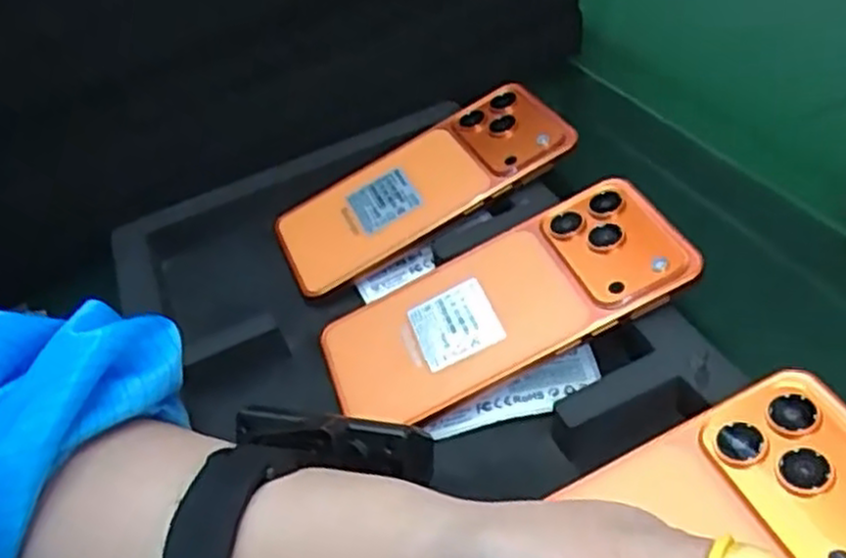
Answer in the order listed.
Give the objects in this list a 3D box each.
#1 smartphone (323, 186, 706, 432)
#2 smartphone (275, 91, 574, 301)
[{"bbox_3d":[0.034,0.012,0.346,0.163,0.012,0.072,-25,42,5],"label":"smartphone"},{"bbox_3d":[-0.002,-0.050,0.422,0.162,0.013,0.068,-29,44,0],"label":"smartphone"}]

